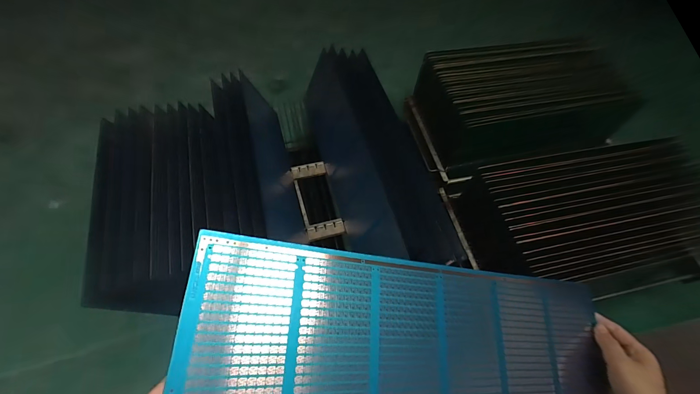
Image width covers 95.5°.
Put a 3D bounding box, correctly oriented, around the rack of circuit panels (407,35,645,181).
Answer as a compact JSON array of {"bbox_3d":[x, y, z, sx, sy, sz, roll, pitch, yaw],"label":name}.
[{"bbox_3d":[0.504,-0.303,1.010,0.587,0.229,0.353,-12,60,4],"label":"rack of circuit panels"}]

